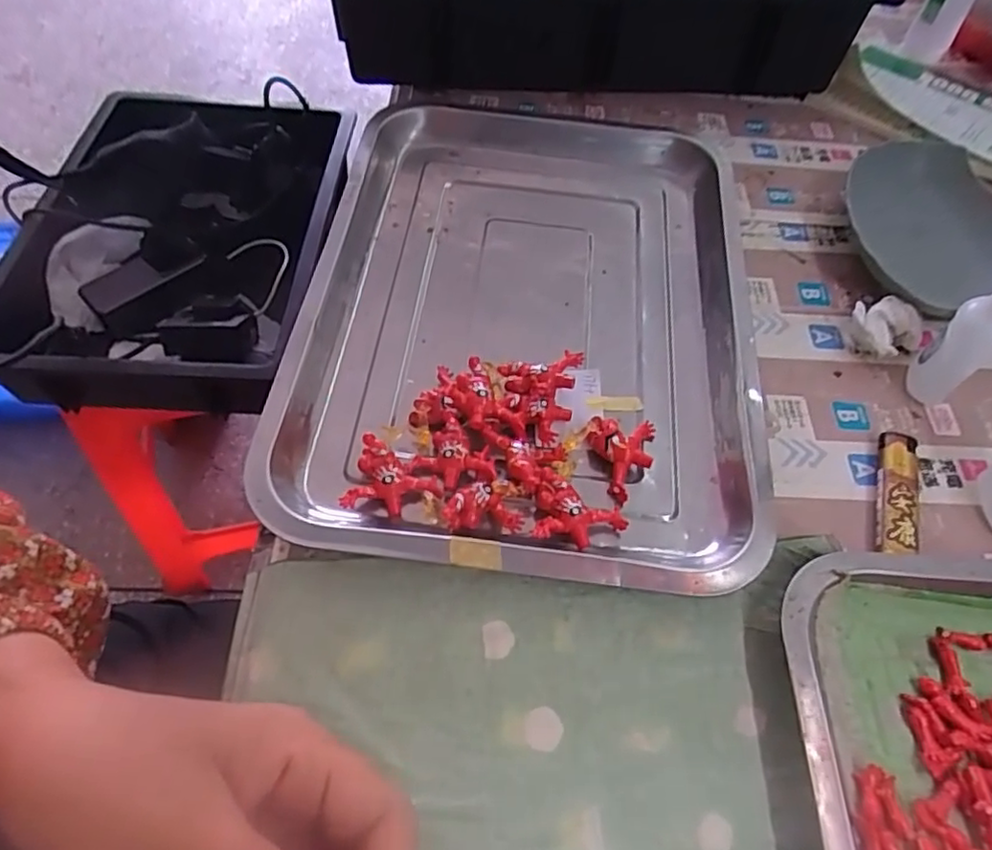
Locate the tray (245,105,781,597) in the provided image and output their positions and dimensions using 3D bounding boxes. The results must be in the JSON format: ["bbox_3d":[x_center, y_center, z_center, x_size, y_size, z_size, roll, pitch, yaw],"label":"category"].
[{"bbox_3d":[0.020,-0.073,0.395,0.253,0.031,0.337,6,57,2],"label":"tray"}]

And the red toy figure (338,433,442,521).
[{"bbox_3d":[-0.051,0.028,0.328,0.044,0.016,0.036,12,57,6],"label":"red toy figure"}]

